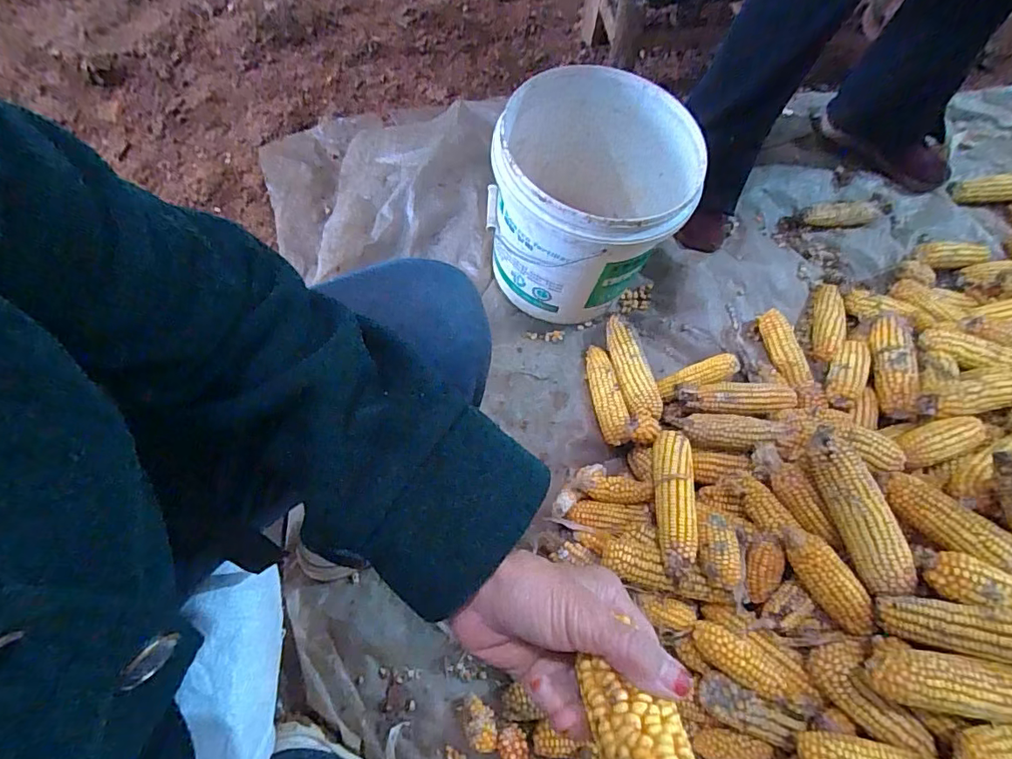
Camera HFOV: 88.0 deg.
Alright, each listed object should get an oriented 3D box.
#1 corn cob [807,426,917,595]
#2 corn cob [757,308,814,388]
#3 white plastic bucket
[{"bbox_3d":[0.378,0.139,0.562,0.043,0.051,0.173,-18,67,-11],"label":"corn cob"},{"bbox_3d":[0.425,-0.045,0.791,0.039,0.033,0.129,-10,66,-8],"label":"corn cob"},{"bbox_3d":[0.112,-0.239,0.738,0.247,0.247,0.238,1,65,-3],"label":"white plastic bucket"}]

